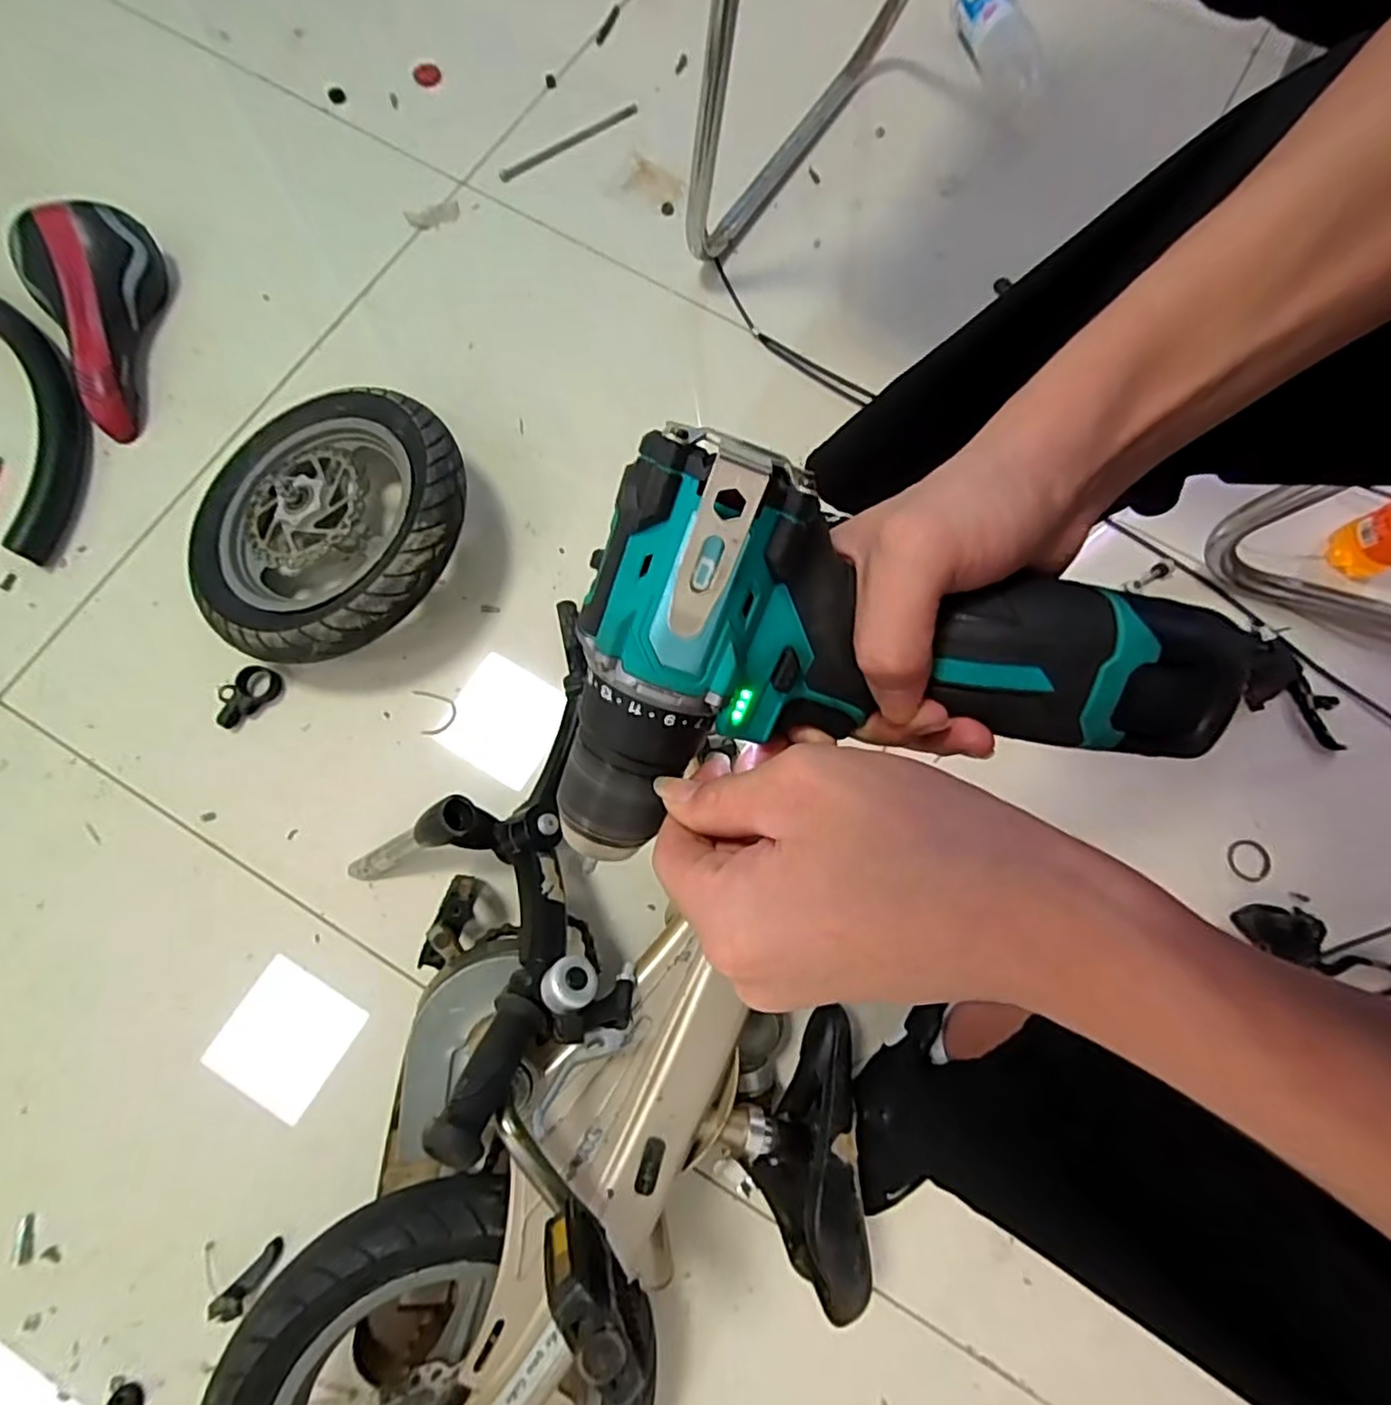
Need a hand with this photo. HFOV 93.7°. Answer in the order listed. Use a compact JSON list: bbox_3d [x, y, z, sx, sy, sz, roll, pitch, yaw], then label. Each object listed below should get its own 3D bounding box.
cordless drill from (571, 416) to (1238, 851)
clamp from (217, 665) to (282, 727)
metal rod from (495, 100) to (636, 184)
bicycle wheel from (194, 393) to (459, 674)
[{"bbox_3d":[0.058,0.001,0.237,0.199,0.065,0.140,17,116,-7],"label":"cordless drill"},{"bbox_3d":[-0.453,-0.009,0.655,0.068,0.019,0.039,-39,80,-10],"label":"clamp"},{"bbox_3d":[-0.165,-0.737,0.857,0.217,0.009,0.016,-36,79,-10],"label":"metal rod"},{"bbox_3d":[-0.356,-0.171,0.650,0.264,0.116,0.267,0,76,-1],"label":"bicycle wheel"}]

